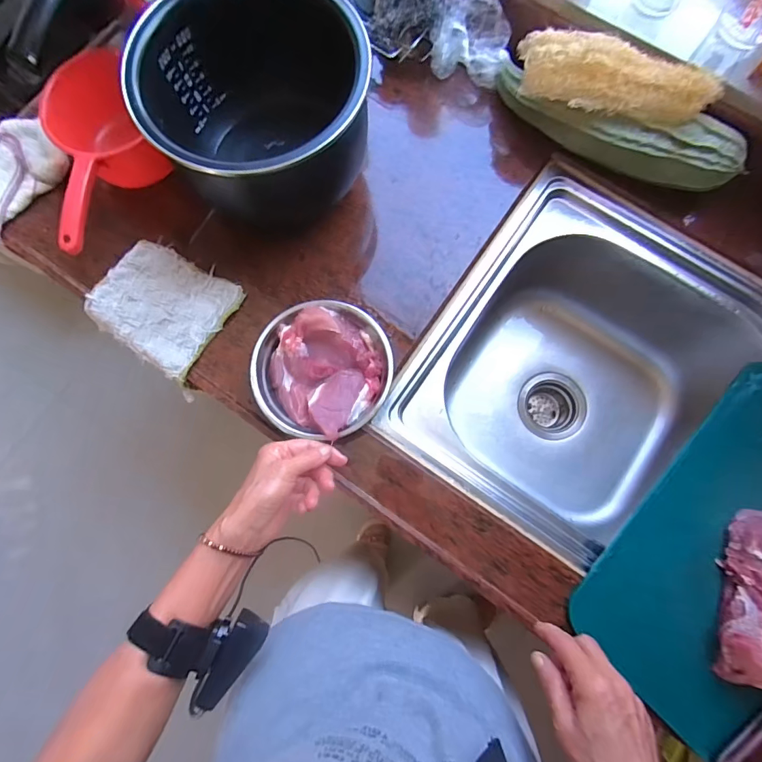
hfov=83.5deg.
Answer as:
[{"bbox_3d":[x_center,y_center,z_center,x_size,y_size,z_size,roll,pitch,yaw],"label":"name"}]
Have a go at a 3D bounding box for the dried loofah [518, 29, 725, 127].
[{"bbox_3d":[0.255,-0.329,0.465,0.207,0.042,0.057,18,79,4],"label":"dried loofah"}]

